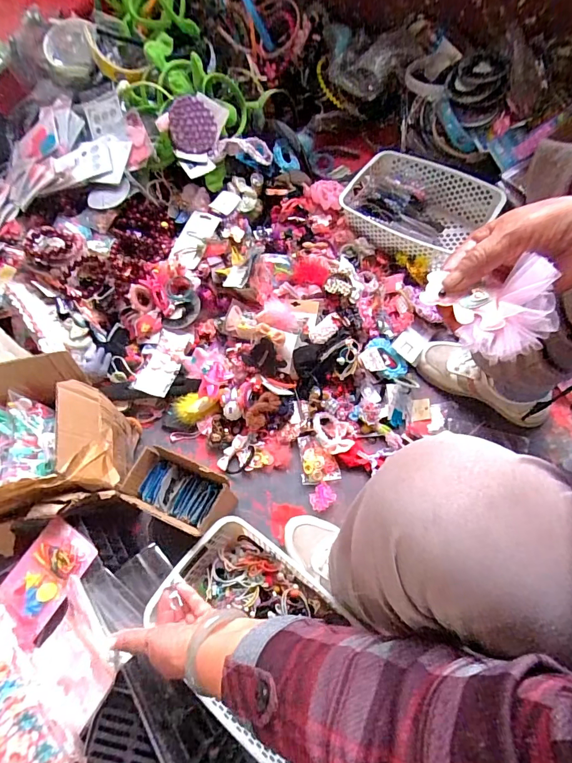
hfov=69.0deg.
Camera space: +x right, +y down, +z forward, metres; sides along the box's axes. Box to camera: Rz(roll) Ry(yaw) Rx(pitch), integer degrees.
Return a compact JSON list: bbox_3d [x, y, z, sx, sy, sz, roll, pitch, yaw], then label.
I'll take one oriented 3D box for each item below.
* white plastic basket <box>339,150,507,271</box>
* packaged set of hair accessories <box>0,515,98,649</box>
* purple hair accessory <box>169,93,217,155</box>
[{"bbox_3d":[0.261,-0.366,0.883,0.305,0.088,0.208,42,74,19],"label":"white plastic basket"},{"bbox_3d":[-0.291,0.236,0.500,0.080,0.024,0.119,31,71,16],"label":"packaged set of hair accessories"},{"bbox_3d":[-0.189,-0.517,0.840,0.093,0.097,0.015,-24,34,-17],"label":"purple hair accessory"}]

